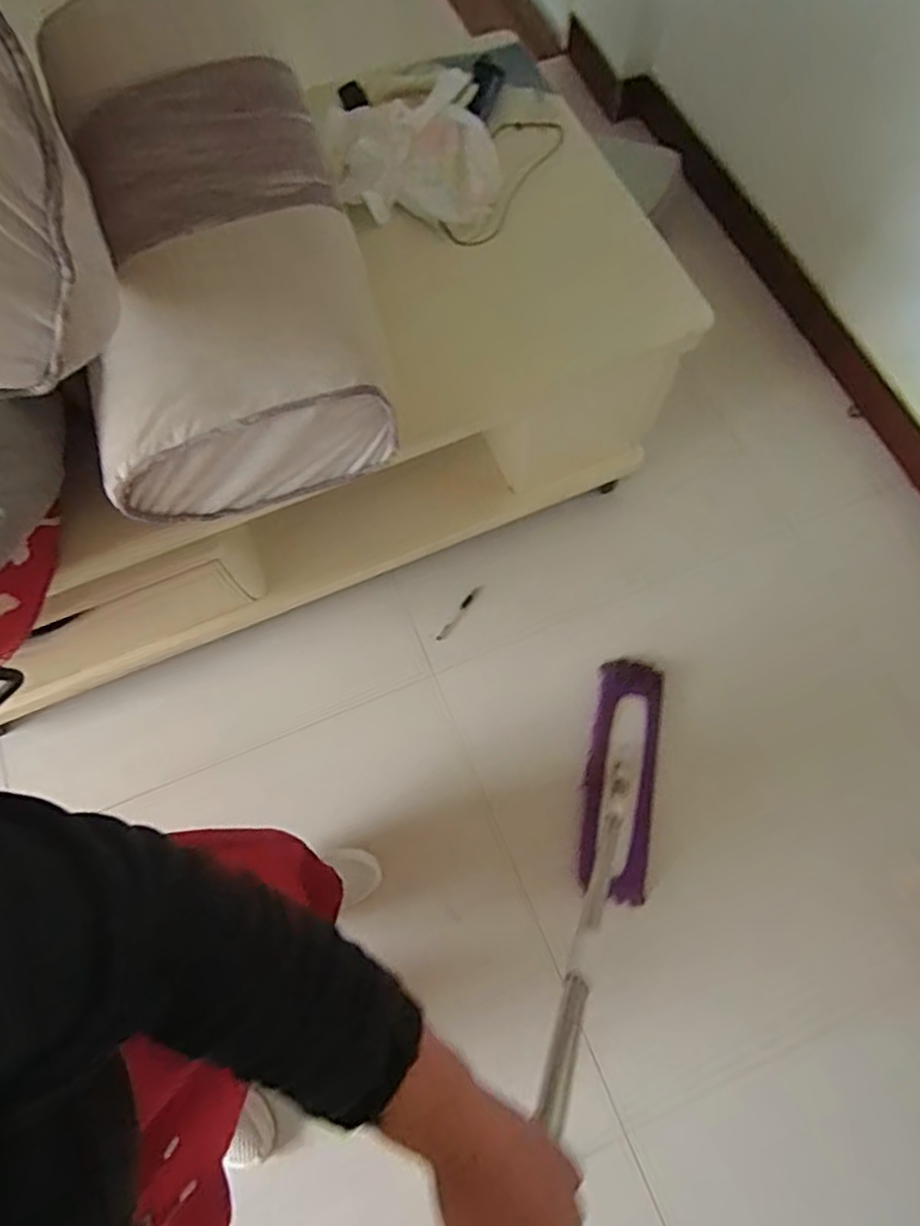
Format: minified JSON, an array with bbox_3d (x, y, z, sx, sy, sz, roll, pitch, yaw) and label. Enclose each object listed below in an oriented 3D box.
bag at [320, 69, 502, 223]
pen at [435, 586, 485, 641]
[{"bbox_3d":[-0.066,-0.674,0.968,0.234,0.073,0.230,-16,70,-4],"label":"bag"},{"bbox_3d":[0.000,0.000,1.280,0.016,0.011,0.137,34,75,13],"label":"pen"}]

